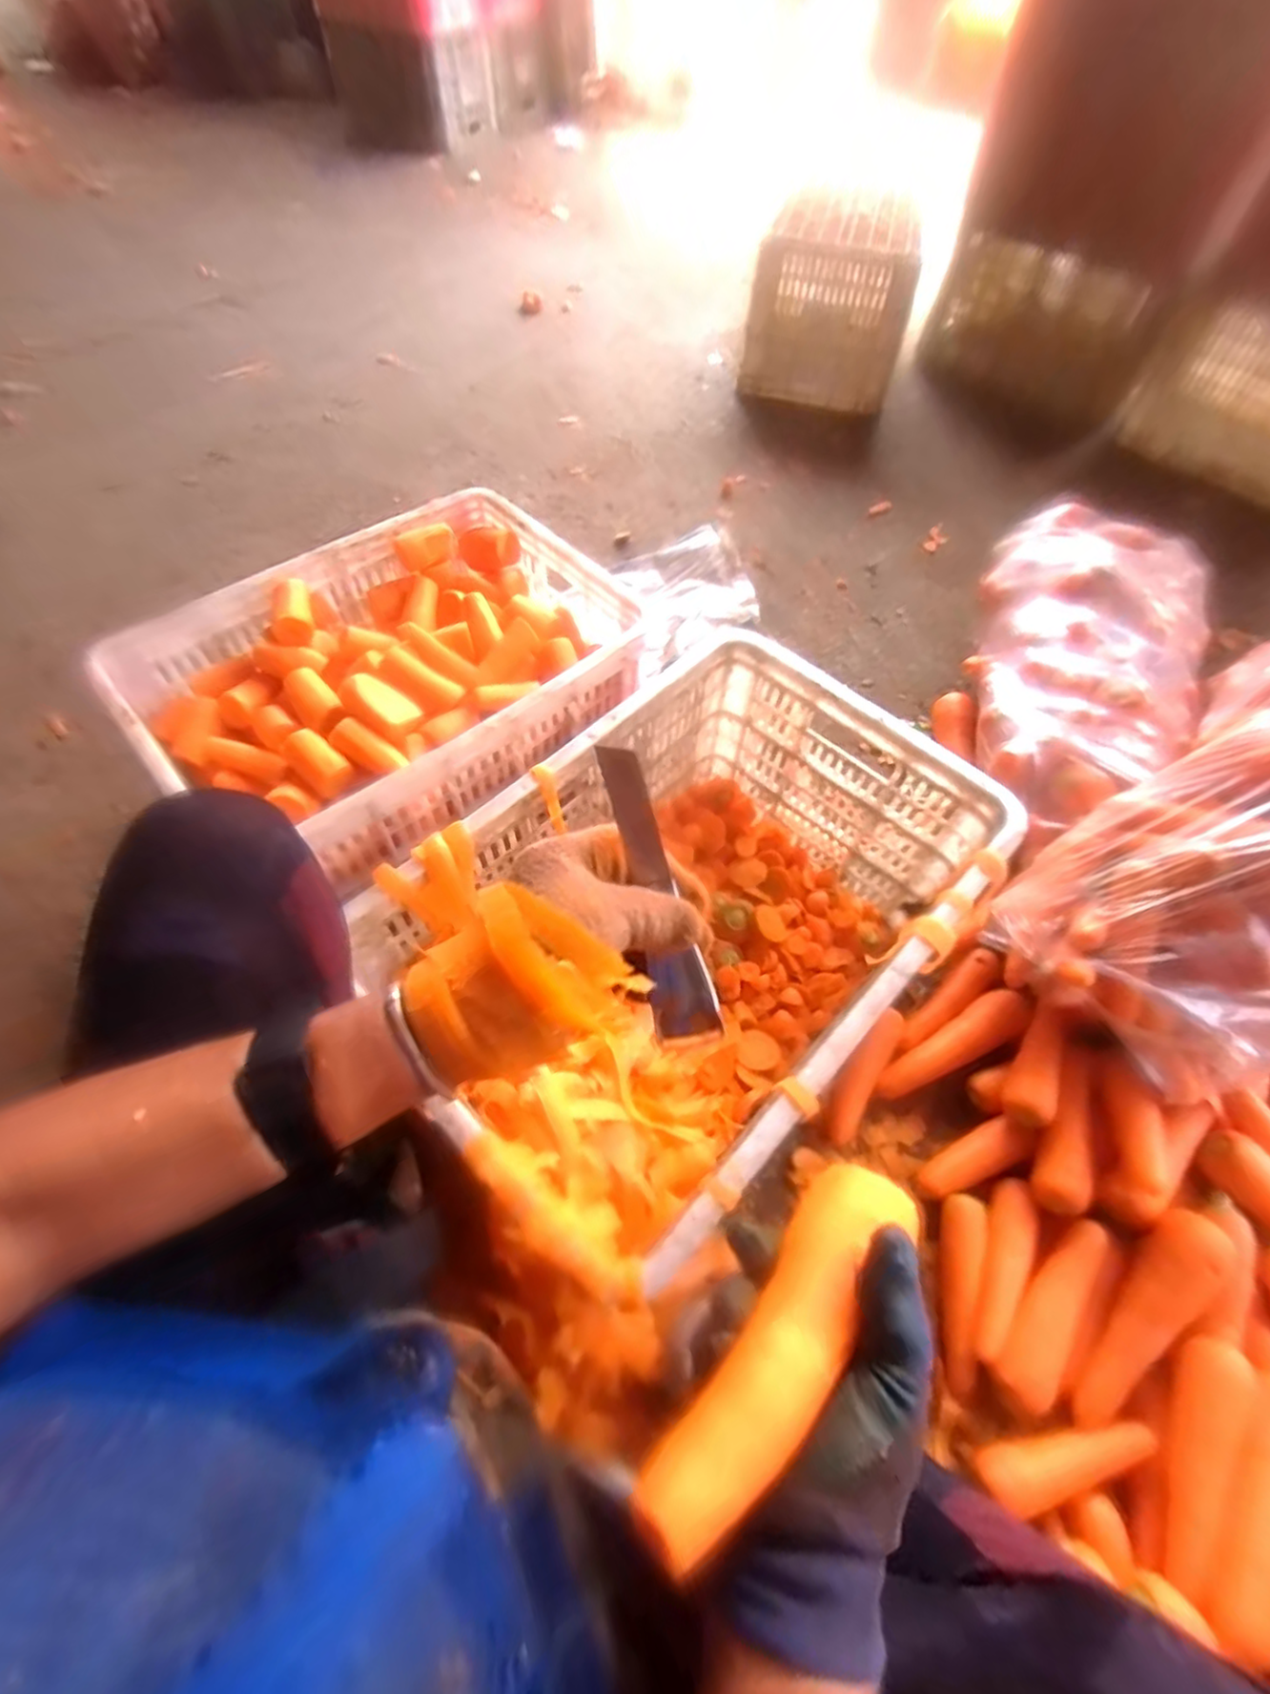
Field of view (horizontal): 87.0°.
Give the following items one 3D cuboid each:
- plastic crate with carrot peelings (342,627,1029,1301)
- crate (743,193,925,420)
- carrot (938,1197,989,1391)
[{"bbox_3d":[0.049,0.083,0.663,0.521,0.251,0.359,-40,67,-22],"label":"plastic crate with carrot peelings"},{"bbox_3d":[0.435,-1.213,1.505,0.349,0.297,0.278,13,60,7],"label":"crate"},{"bbox_3d":[0.311,0.420,0.637,0.034,0.036,0.160,14,60,7],"label":"carrot"}]

